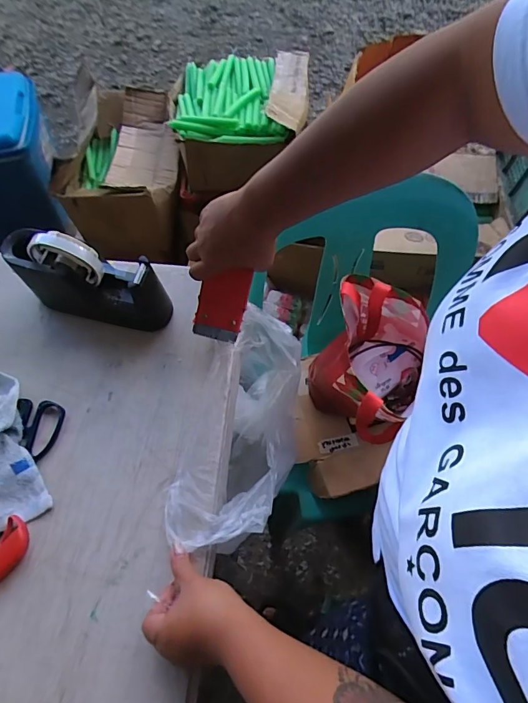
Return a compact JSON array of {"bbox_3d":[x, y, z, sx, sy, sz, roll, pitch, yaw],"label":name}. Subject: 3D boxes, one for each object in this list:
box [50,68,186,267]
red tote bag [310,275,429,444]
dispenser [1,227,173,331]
[{"bbox_3d":[-0.398,-0.526,1.162,0.317,0.248,0.428,-1,67,-1],"label":"box"},{"bbox_3d":[0.175,0.021,0.683,0.200,0.218,0.186,41,73,15],"label":"red tote bag"},{"bbox_3d":[-0.210,-0.090,0.511,0.185,0.134,0.065,12,67,6],"label":"dispenser"}]

